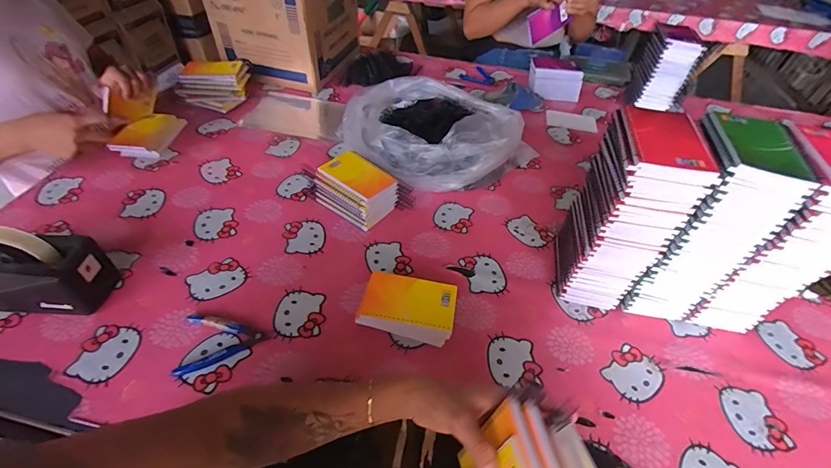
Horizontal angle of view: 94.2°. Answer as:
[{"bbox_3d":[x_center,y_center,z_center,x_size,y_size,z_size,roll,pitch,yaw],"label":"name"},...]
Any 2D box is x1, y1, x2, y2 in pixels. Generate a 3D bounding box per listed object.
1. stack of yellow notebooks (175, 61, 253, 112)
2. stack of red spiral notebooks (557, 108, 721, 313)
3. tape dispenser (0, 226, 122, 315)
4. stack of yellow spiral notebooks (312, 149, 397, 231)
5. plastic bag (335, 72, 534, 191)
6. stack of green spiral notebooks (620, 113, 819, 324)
[{"bbox_3d":[-0.487,-0.364,0.943,0.145,0.071,0.147,0,46,-5],"label":"stack of yellow notebooks"},{"bbox_3d":[0.291,-0.019,0.558,0.101,0.286,0.130,12,46,6],"label":"stack of red spiral notebooks"},{"bbox_3d":[-0.547,0.046,0.529,0.204,0.113,0.084,5,46,-1],"label":"tape dispenser"},{"bbox_3d":[-0.111,-0.085,0.715,0.135,0.078,0.093,33,52,24],"label":"stack of yellow spiral notebooks"},{"bbox_3d":[0.046,-0.222,0.837,0.302,0.113,0.315,-31,56,-30],"label":"plastic bag"},{"bbox_3d":[0.390,-0.007,0.554,0.110,0.288,0.123,11,46,6],"label":"stack of green spiral notebooks"}]

